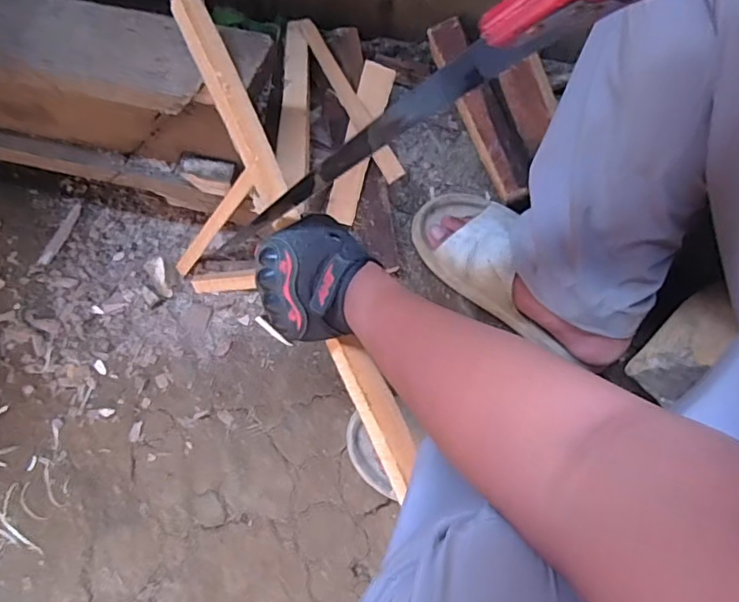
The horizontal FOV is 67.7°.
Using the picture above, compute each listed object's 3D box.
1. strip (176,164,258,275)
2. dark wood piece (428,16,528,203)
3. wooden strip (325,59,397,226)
[{"bbox_3d":[-0.182,-0.092,0.650,0.015,0.208,0.017,-19,76,-46],"label":"strip"},{"bbox_3d":[0.131,-0.237,0.681,0.037,0.028,0.241,-19,80,-3],"label":"dark wood piece"},{"bbox_3d":[-0.012,-0.201,0.702,0.041,0.014,0.200,15,96,4],"label":"wooden strip"}]

